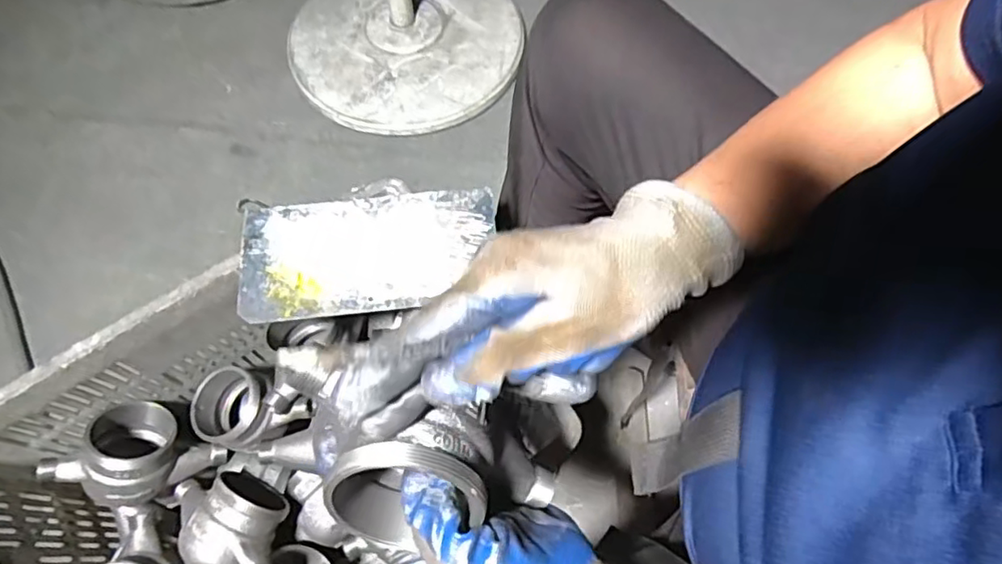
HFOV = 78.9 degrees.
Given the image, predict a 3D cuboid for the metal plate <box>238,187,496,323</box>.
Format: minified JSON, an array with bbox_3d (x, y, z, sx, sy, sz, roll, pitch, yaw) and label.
[{"bbox_3d":[-0.123,-0.028,0.562,0.229,0.008,0.116,-4,65,-3],"label":"metal plate"}]

